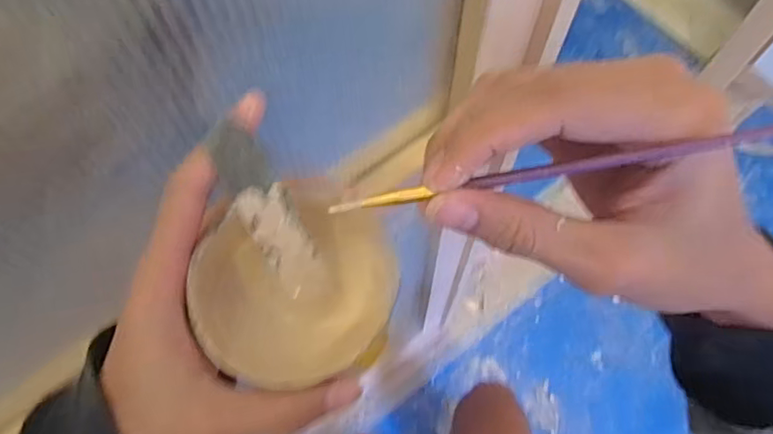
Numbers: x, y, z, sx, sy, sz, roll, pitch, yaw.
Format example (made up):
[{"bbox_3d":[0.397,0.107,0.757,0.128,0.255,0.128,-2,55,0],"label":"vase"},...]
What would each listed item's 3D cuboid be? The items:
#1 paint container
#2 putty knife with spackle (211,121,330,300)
[{"bbox_3d":[-0.039,0.029,0.246,0.089,0.041,0.082,-1,69,3],"label":"paint container"},{"bbox_3d":[-0.048,0.000,0.238,0.020,0.004,0.081,-28,112,-8],"label":"putty knife with spackle"}]

